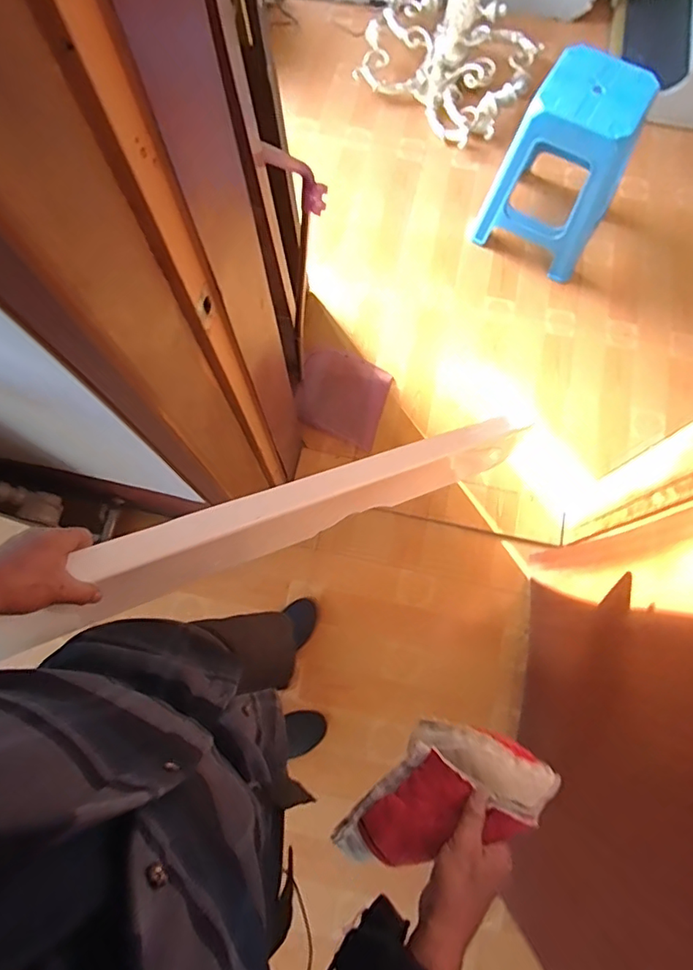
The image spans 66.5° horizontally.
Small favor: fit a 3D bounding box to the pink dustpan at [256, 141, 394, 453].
[{"bbox_3d":[-0.020,-0.359,1.253,0.286,0.815,0.245,11,74,3],"label":"pink dustpan"}]

